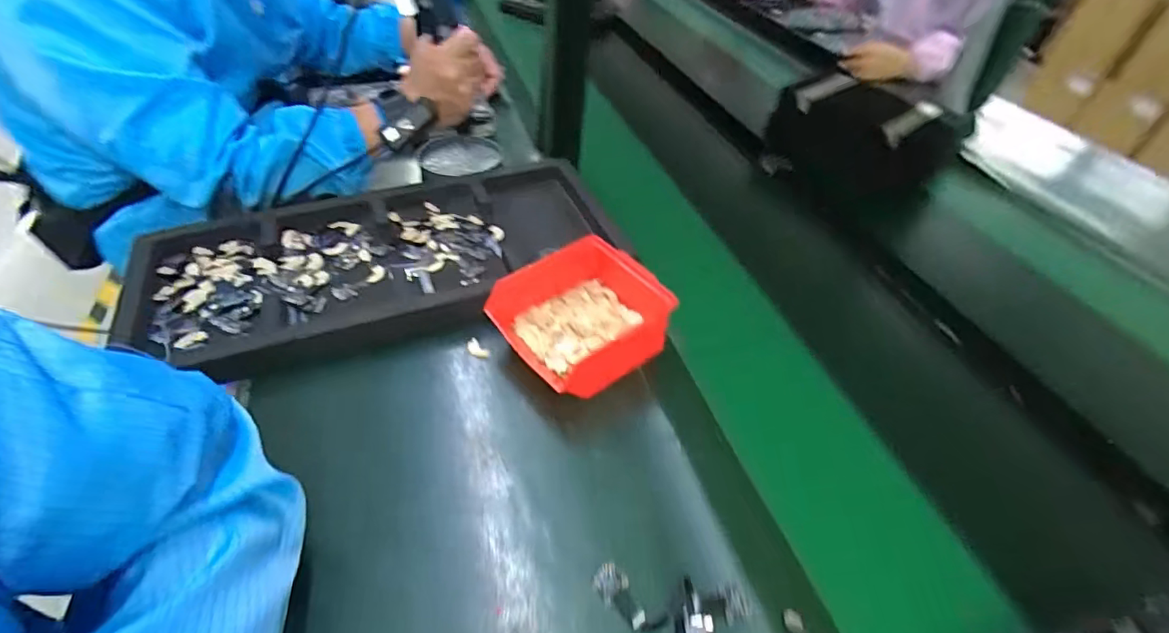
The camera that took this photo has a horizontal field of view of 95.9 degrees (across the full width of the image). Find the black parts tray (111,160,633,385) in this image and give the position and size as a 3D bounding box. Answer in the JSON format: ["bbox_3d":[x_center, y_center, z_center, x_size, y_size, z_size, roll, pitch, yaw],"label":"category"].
[{"bbox_3d":[-0.197,-0.057,0.567,0.499,0.045,0.233,-14,48,-20],"label":"black parts tray"}]

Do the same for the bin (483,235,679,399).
[{"bbox_3d":[0.002,0.003,0.491,0.145,0.072,0.134,-32,56,-33],"label":"bin"}]

